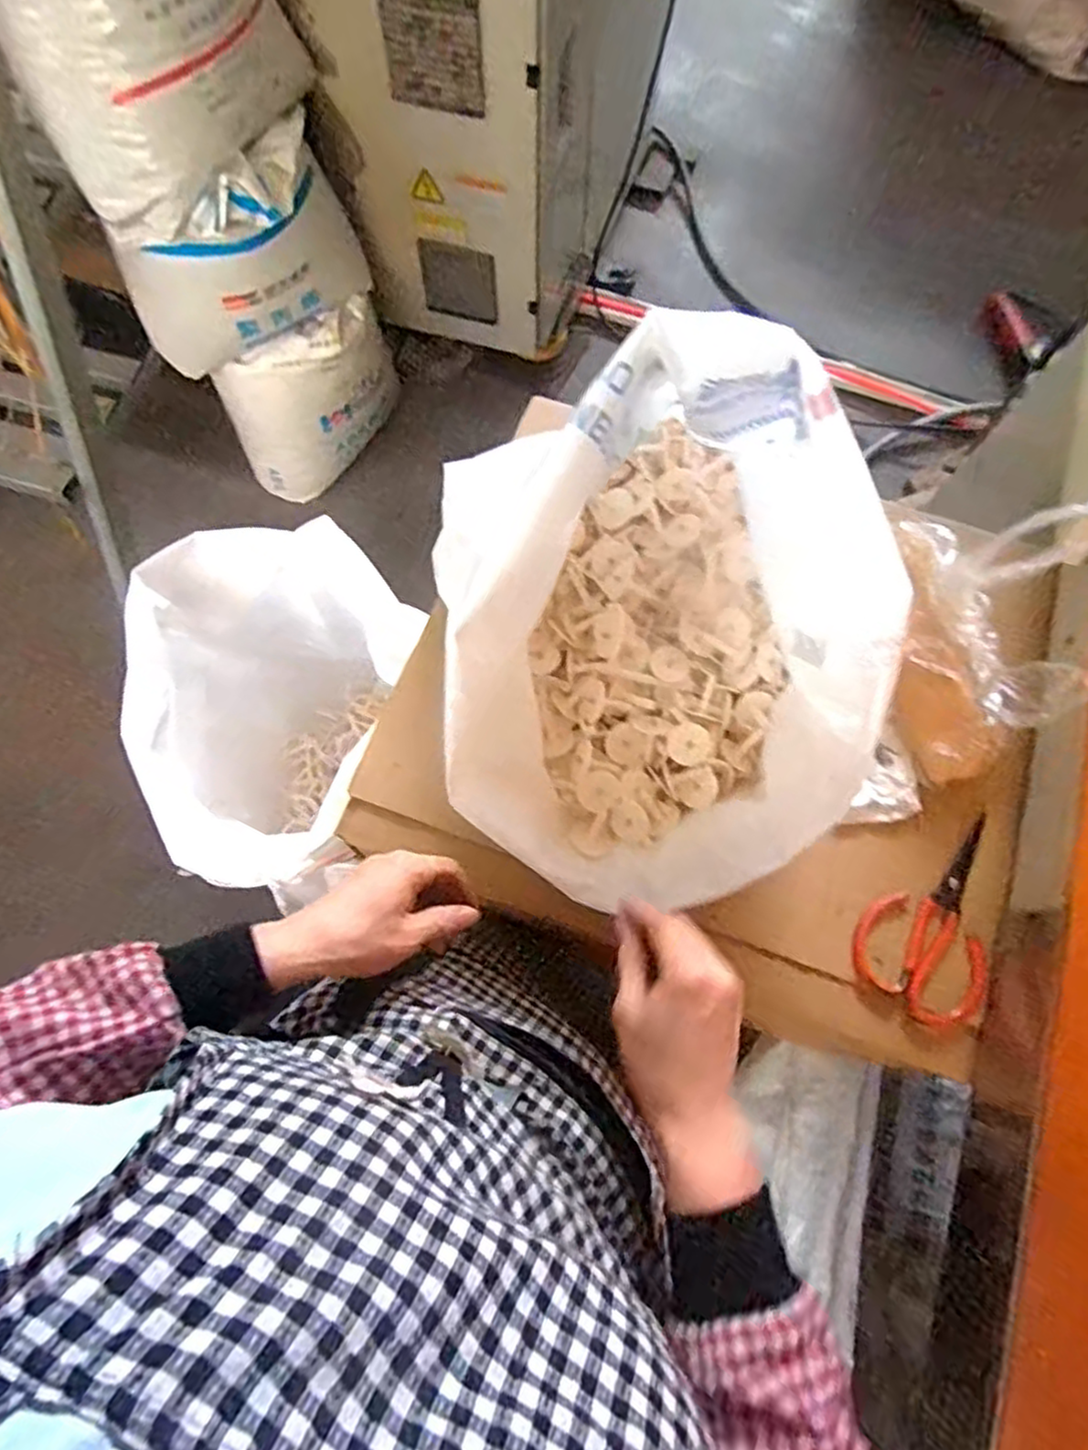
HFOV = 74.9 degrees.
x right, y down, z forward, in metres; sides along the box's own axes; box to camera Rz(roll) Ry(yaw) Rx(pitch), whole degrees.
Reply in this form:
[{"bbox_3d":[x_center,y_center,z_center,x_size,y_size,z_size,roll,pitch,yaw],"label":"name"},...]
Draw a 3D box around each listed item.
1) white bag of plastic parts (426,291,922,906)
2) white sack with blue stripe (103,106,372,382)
[{"bbox_3d":[0.077,-0.069,0.528,0.303,0.288,0.359,-10,73,-4],"label":"white bag of plastic parts"},{"bbox_3d":[-0.462,-0.724,1.152,0.391,0.401,0.165,-30,75,-10],"label":"white sack with blue stripe"}]

